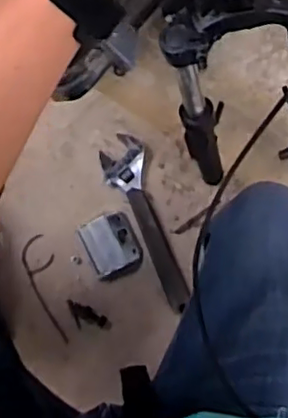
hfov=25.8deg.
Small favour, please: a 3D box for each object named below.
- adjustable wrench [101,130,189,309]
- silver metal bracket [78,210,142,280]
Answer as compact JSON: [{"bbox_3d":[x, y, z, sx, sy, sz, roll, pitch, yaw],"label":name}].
[{"bbox_3d":[0.006,0.023,0.970,0.066,0.015,0.277,-21,84,-7],"label":"adjustable wrench"},{"bbox_3d":[-0.048,0.056,0.962,0.080,0.022,0.090,-25,85,-7],"label":"silver metal bracket"}]

